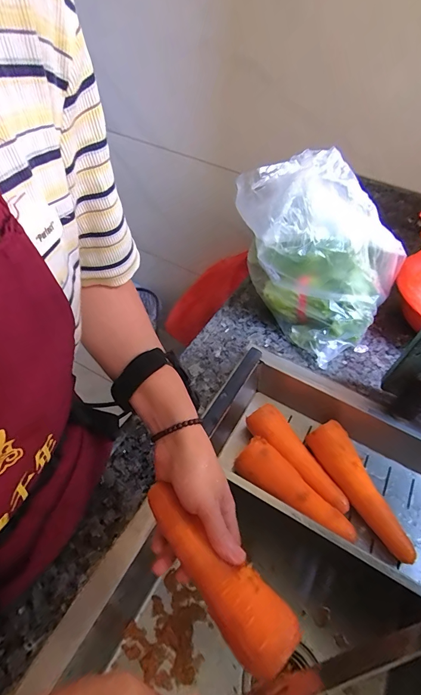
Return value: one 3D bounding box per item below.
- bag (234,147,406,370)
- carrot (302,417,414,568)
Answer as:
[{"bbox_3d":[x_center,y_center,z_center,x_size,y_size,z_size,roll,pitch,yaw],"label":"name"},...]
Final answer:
[{"bbox_3d":[0.154,-0.130,0.512,0.222,0.253,0.128,26,51,16],"label":"bag"},{"bbox_3d":[0.193,0.181,0.451,0.044,0.046,0.174,-19,53,-21],"label":"carrot"}]

